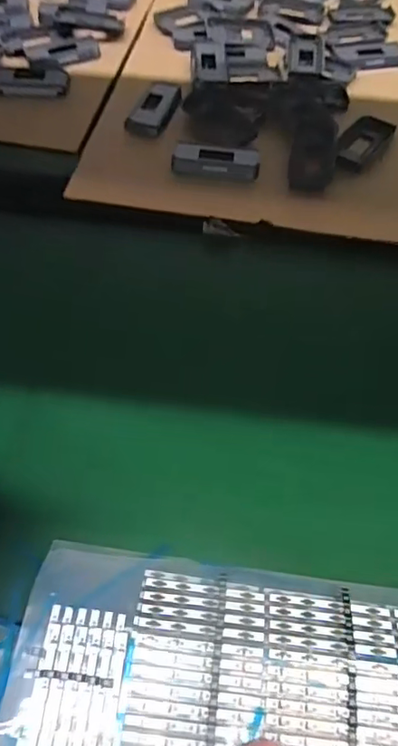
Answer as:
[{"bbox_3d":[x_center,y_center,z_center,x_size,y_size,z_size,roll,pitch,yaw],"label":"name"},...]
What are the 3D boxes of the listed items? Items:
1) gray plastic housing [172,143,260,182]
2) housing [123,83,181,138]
[{"bbox_3d":[0.015,-0.183,0.462,0.074,0.012,0.028,4,57,0],"label":"gray plastic housing"},{"bbox_3d":[-0.040,-0.253,0.508,0.037,0.008,0.086,16,58,8],"label":"housing"}]

